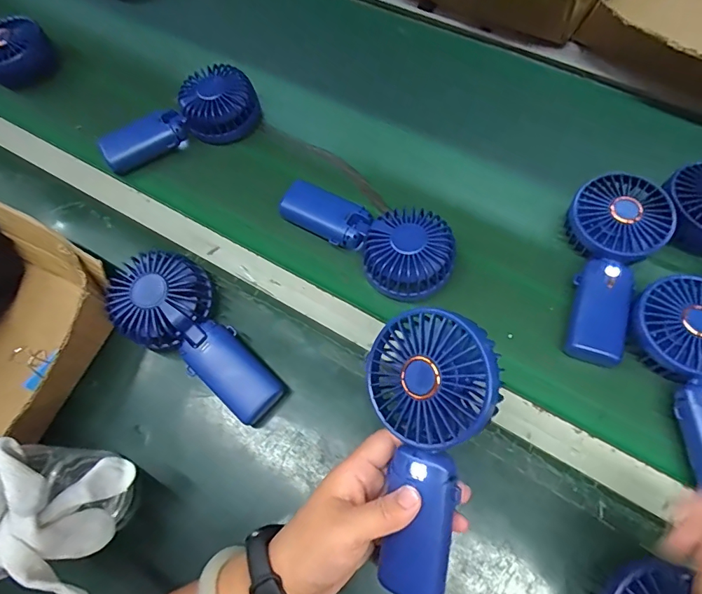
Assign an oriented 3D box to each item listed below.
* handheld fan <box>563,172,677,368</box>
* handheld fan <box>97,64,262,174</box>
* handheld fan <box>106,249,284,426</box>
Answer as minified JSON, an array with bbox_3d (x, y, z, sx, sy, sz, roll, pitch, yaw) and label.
[{"bbox_3d":[0.234,-0.034,0.410,0.085,0.038,0.179,27,70,14],"label":"handheld fan"},{"bbox_3d":[-0.203,-0.212,0.525,0.186,0.048,0.090,-30,68,-10],"label":"handheld fan"},{"bbox_3d":[-0.138,0.034,0.388,0.178,0.048,0.084,42,74,19],"label":"handheld fan"}]

